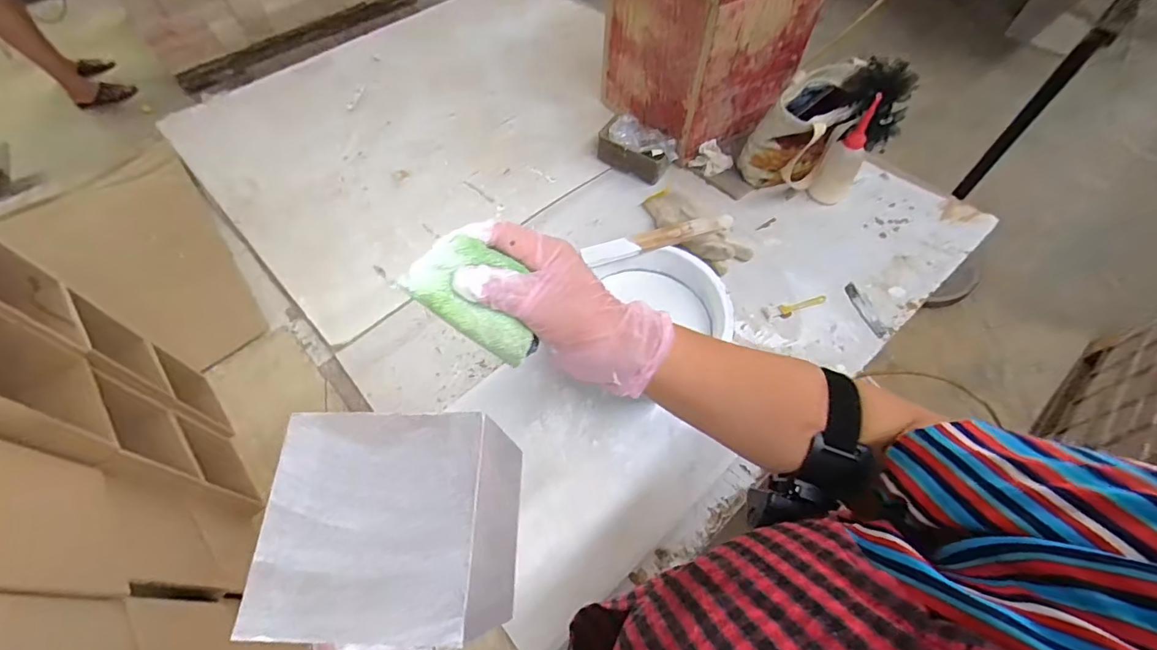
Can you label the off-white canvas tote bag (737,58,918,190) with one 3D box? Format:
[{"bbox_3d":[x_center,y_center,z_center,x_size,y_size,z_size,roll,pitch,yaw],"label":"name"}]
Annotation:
[{"bbox_3d":[0.396,-0.311,0.801,0.198,0.176,0.127,-27,64,-17],"label":"off-white canvas tote bag"}]

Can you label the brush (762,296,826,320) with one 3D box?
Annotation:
[{"bbox_3d":[0.321,-0.026,0.721,0.101,0.008,0.022,-11,60,-9],"label":"brush"}]

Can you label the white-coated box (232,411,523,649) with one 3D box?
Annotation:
[{"bbox_3d":[-0.101,0.119,0.284,0.116,0.102,0.105,0,58,1],"label":"white-coated box"}]

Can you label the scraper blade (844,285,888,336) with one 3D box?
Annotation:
[{"bbox_3d":[0.419,-0.022,0.715,0.022,0.006,0.104,-8,47,2],"label":"scraper blade"}]

